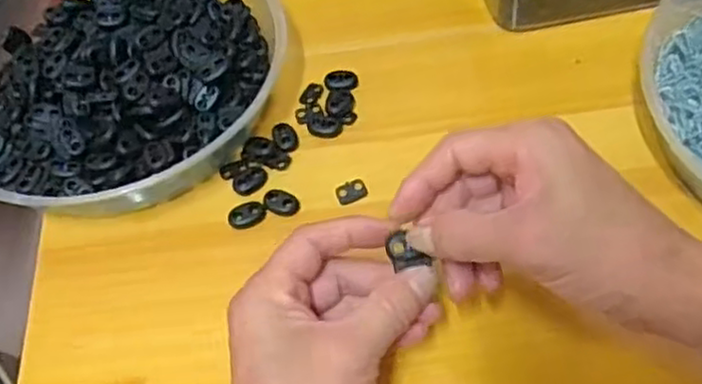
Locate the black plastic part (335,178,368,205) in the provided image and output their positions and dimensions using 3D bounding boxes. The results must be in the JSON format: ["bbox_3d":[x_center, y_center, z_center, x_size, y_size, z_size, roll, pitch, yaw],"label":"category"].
[{"bbox_3d":[0.000,-0.001,0.430,0.019,0.004,0.014,-22,58,-9],"label":"black plastic part"}]

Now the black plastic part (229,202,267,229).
[{"bbox_3d":[-0.061,0.014,0.422,0.022,0.004,0.015,-11,57,-2],"label":"black plastic part"}]

